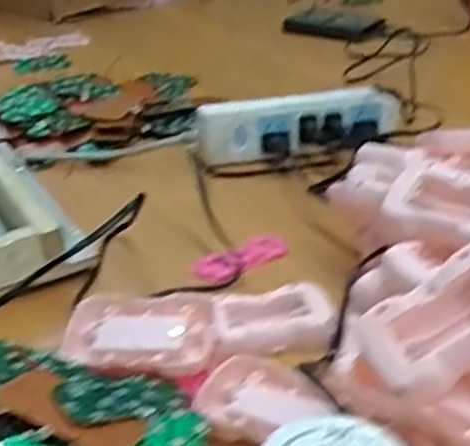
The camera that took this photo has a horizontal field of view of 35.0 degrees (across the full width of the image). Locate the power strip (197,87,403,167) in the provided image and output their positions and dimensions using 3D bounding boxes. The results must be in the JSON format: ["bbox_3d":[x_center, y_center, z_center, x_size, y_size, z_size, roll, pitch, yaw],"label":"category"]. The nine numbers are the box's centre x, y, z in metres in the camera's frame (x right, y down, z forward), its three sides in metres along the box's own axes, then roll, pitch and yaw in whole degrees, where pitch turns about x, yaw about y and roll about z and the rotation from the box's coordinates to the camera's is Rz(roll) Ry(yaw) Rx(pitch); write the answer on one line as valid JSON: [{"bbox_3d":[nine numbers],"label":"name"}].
[{"bbox_3d":[0.064,-0.095,0.710,0.193,0.053,0.034,-10,30,-13],"label":"power strip"}]

